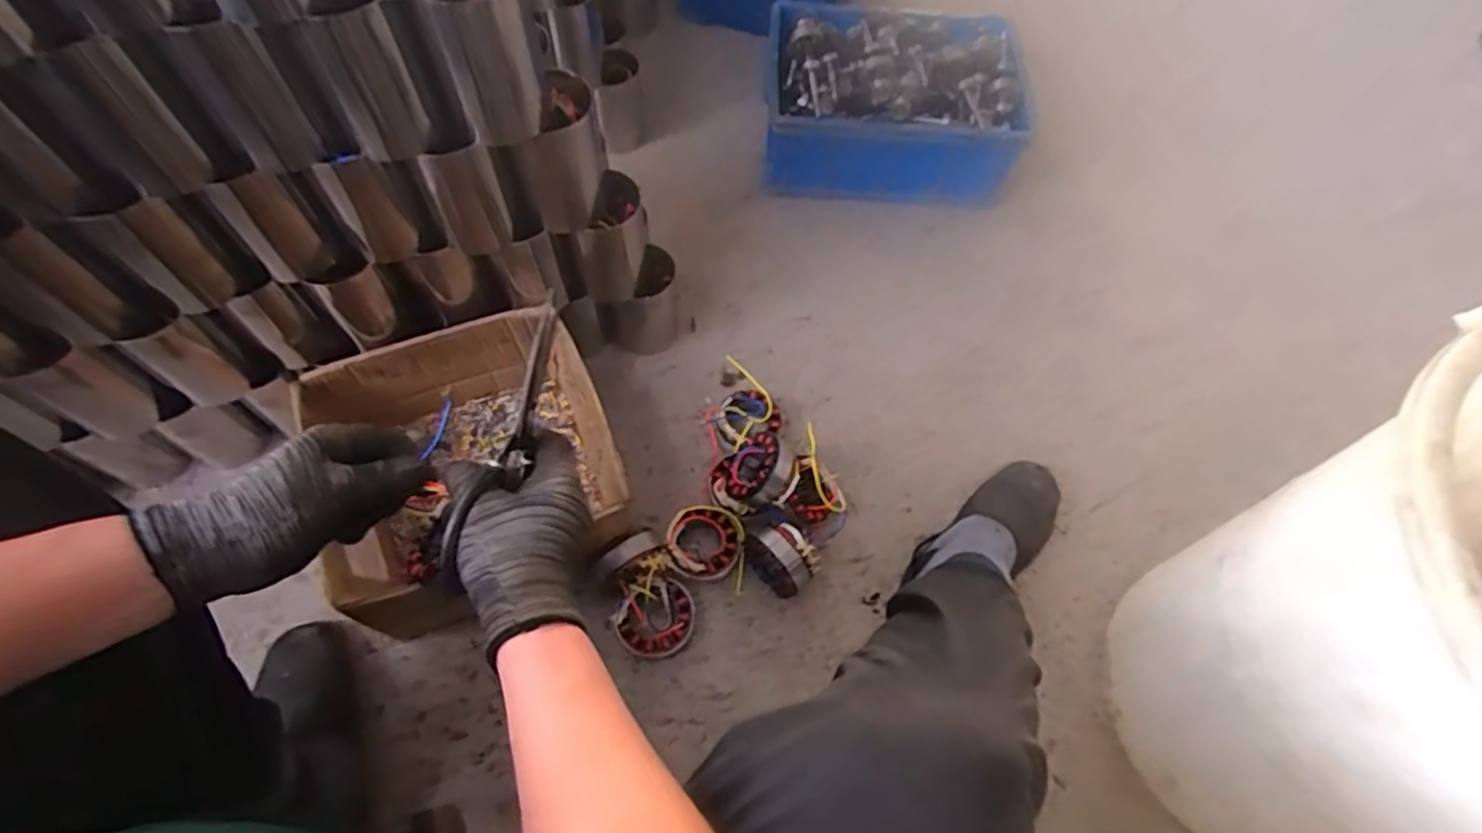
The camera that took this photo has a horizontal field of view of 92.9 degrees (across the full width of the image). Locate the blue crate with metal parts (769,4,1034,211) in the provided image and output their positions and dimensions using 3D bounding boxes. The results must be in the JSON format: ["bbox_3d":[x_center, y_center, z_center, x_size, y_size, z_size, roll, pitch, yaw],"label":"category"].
[{"bbox_3d":[0.244,-0.522,1.183,0.409,0.213,0.291,1,62,-2],"label":"blue crate with metal parts"}]

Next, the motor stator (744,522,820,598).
[{"bbox_3d":[0.046,0.166,0.829,0.061,0.089,0.086,-37,70,-19],"label":"motor stator"}]

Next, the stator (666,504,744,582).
[{"bbox_3d":[-0.043,0.153,0.853,0.090,0.055,0.085,1,62,-2],"label":"stator"}]

